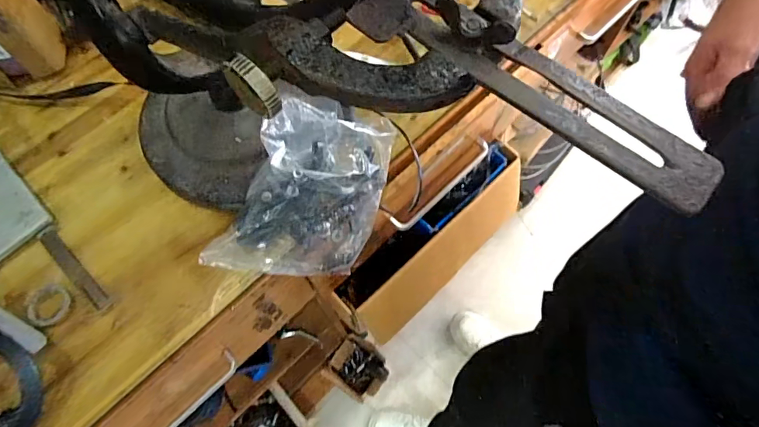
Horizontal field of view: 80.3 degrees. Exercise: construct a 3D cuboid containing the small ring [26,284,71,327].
[{"bbox_3d":[-0.368,0.101,0.501,0.051,0.013,0.044,22,68,10],"label":"small ring"}]

